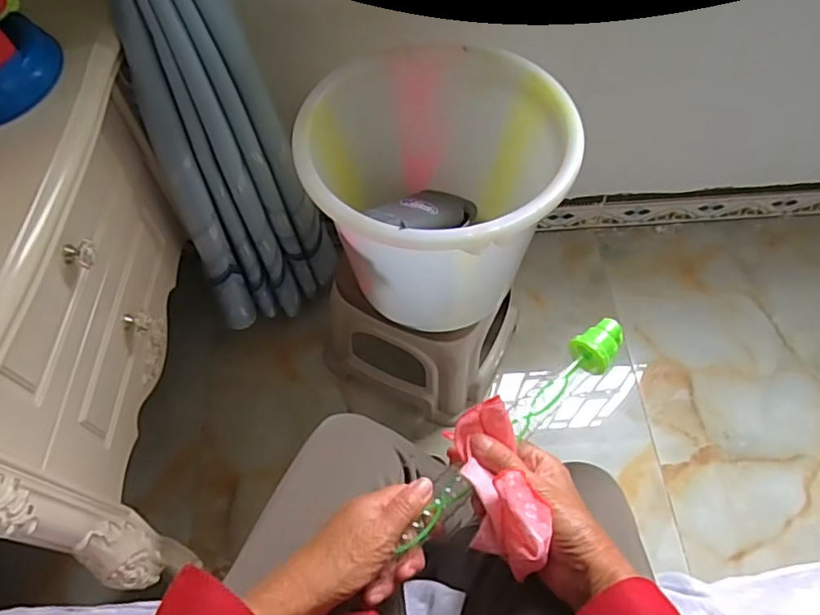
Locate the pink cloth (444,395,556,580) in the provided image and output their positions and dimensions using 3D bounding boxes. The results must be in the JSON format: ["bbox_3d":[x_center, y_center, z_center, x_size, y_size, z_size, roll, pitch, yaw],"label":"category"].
[{"bbox_3d":[0.058,0.116,0.382,0.048,0.033,0.105,-11,59,-5],"label":"pink cloth"}]

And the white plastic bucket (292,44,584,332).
[{"bbox_3d":[0.034,-0.132,0.763,0.300,0.272,0.282,0,61,1],"label":"white plastic bucket"}]

